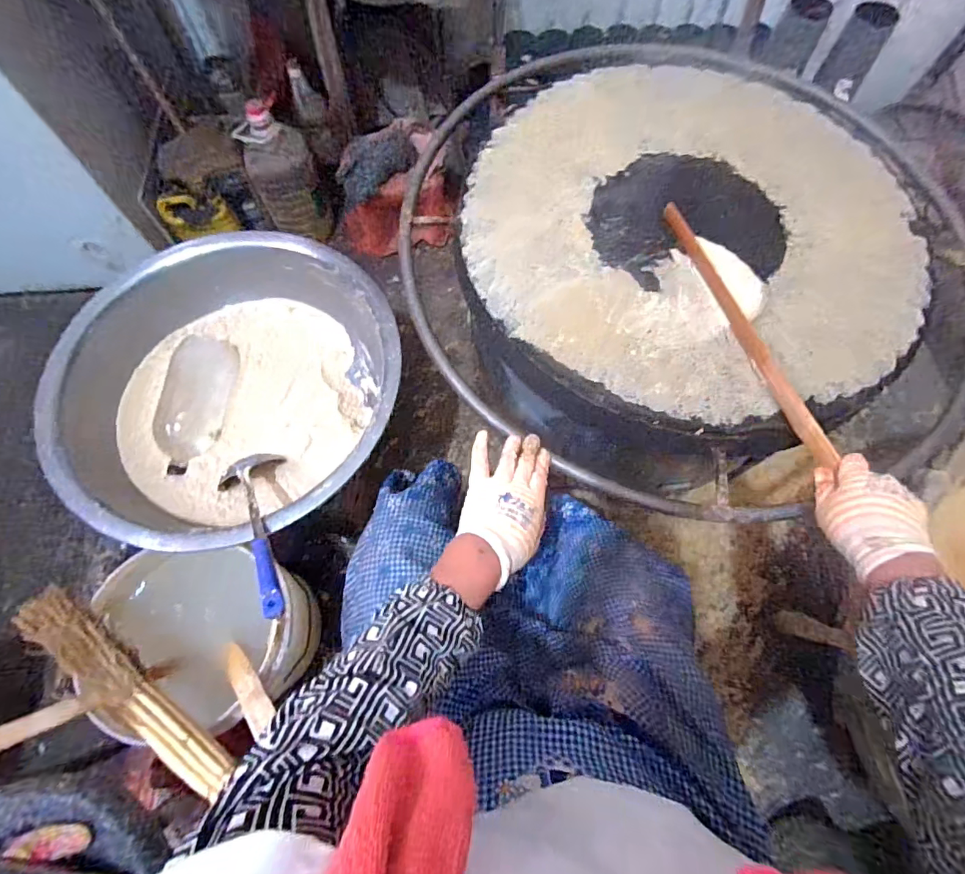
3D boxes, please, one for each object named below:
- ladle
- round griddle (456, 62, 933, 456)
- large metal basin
[{"bbox_3d":[-0.305,0.119,0.663,0.099,0.052,0.330,-32,39,-11],"label":"ladle"},{"bbox_3d":[0.284,-0.291,0.674,0.595,0.075,0.623,-1,65,3],"label":"round griddle"},{"bbox_3d":[-0.399,-0.066,0.790,0.521,0.173,0.485,-1,65,3],"label":"large metal basin"}]

